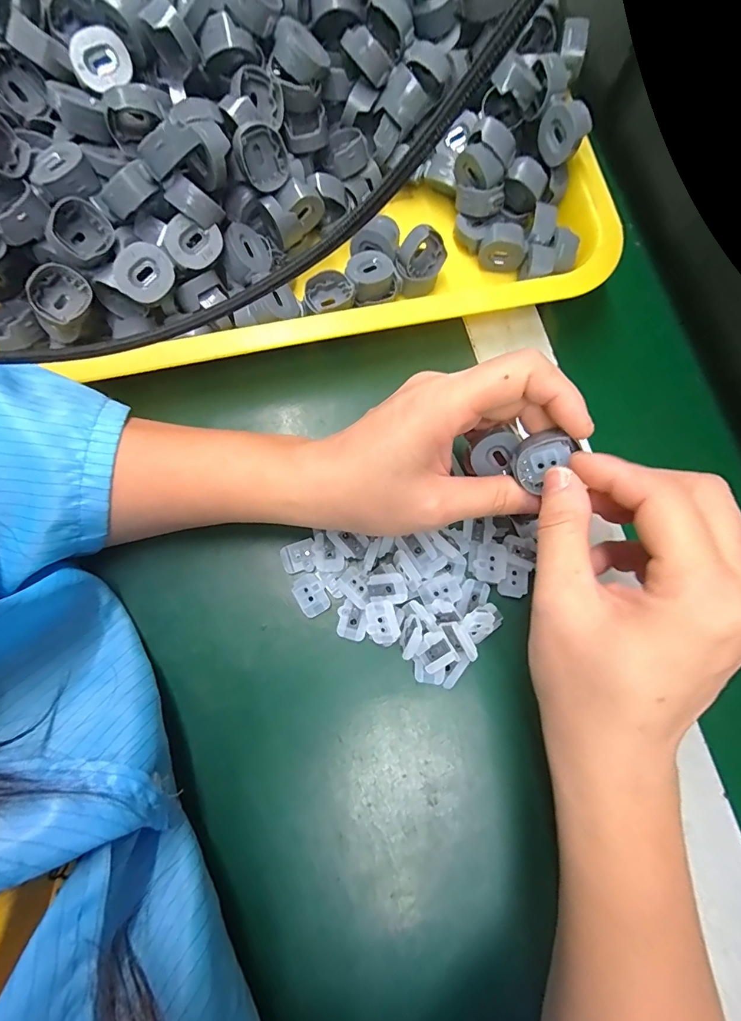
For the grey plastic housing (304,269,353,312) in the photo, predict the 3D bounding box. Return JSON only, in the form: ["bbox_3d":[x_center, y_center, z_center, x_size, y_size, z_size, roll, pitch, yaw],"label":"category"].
[{"bbox_3d":[-0.025,-0.130,0.256,0.028,0.019,0.011,-17,77,-5],"label":"grey plastic housing"}]

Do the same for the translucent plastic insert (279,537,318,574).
[{"bbox_3d":[-0.039,0.026,0.237,0.019,0.005,0.017,-18,77,-5],"label":"translucent plastic insert"}]

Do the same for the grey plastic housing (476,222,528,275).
[{"bbox_3d":[0.083,-0.164,0.269,0.028,0.023,0.015,13,76,2],"label":"grey plastic housing"}]

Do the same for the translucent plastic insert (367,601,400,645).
[{"bbox_3d":[0.006,0.058,0.223,0.017,0.005,0.022,-22,81,20],"label":"translucent plastic insert"}]

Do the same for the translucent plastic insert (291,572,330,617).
[{"bbox_3d":[-0.032,0.046,0.232,0.016,0.005,0.021,-33,79,-8],"label":"translucent plastic insert"}]

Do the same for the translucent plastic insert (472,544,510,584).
[{"bbox_3d":[0.065,0.028,0.232,0.019,0.004,0.021,20,77,4],"label":"translucent plastic insert"}]

